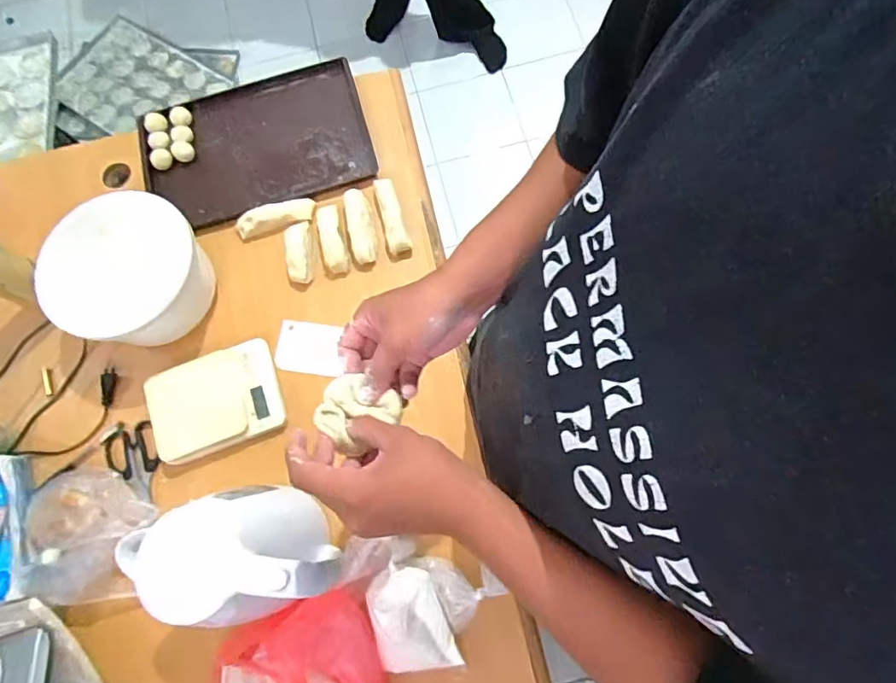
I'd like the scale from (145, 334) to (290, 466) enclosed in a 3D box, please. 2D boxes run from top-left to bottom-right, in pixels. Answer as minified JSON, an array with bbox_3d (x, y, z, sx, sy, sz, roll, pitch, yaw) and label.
[{"bbox_3d":[-0.331,0.084,0.734,0.179,0.023,0.132,-20,73,-2],"label":"scale"}]

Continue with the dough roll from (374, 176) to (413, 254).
[{"bbox_3d":[-0.088,-0.199,0.795,0.033,0.025,0.129,-17,73,-1],"label":"dough roll"}]

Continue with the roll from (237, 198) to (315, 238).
[{"bbox_3d":[-0.268,-0.197,0.811,0.121,0.030,0.035,-15,73,0],"label":"roll"}]

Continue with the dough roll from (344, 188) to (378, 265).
[{"bbox_3d":[-0.135,-0.183,0.809,0.039,0.036,0.118,-13,73,0],"label":"dough roll"}]

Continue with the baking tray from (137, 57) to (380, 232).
[{"bbox_3d":[-0.321,-0.334,0.871,0.364,0.033,0.256,-17,73,-1],"label":"baking tray"}]

